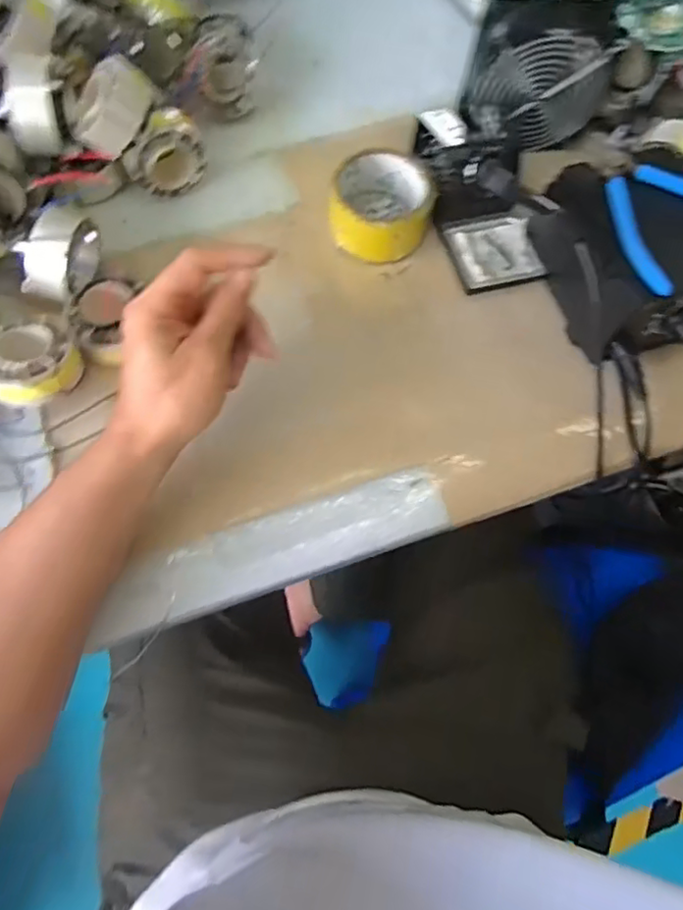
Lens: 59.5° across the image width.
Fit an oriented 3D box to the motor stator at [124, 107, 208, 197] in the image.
[{"bbox_3d":[-0.154,-0.266,0.522,0.070,0.069,0.040,-17,70,-9],"label":"motor stator"}]

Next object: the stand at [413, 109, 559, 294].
[{"bbox_3d":[0.123,-0.229,0.515,0.092,0.066,0.164,-8,69,-5],"label":"stand"}]

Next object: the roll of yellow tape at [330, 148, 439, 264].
[{"bbox_3d":[0.036,-0.216,0.516,0.084,0.046,0.087,1,68,-2],"label":"roll of yellow tape"}]

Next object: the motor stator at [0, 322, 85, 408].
[{"bbox_3d":[-0.230,-0.066,0.441,0.064,0.041,0.065,1,68,-2],"label":"motor stator"}]

